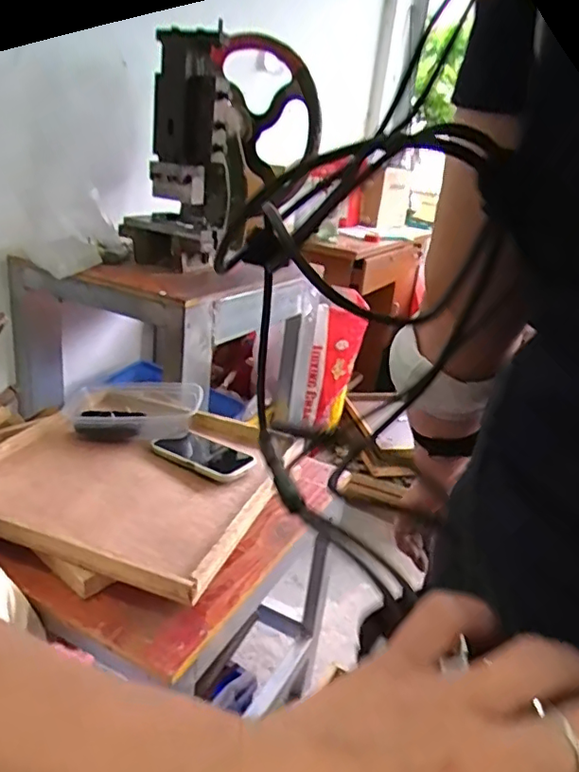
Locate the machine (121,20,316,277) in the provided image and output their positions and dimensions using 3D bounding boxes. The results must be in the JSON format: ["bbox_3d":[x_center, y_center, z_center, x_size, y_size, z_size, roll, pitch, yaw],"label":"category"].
[{"bbox_3d":[-0.135,-0.511,1.267,0.176,0.460,0.435,20,26,29],"label":"machine"}]

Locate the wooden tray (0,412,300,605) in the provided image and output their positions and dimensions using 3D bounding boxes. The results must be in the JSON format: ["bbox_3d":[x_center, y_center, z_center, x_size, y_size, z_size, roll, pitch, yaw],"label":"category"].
[{"bbox_3d":[-0.237,0.134,0.841,0.401,0.031,0.361,13,24,14],"label":"wooden tray"}]

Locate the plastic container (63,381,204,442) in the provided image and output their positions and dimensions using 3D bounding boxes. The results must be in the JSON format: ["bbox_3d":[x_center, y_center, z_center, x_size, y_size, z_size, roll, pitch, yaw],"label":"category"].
[{"bbox_3d":[-0.264,0.041,0.984,0.217,0.063,0.145,2,23,-12],"label":"plastic container"}]

